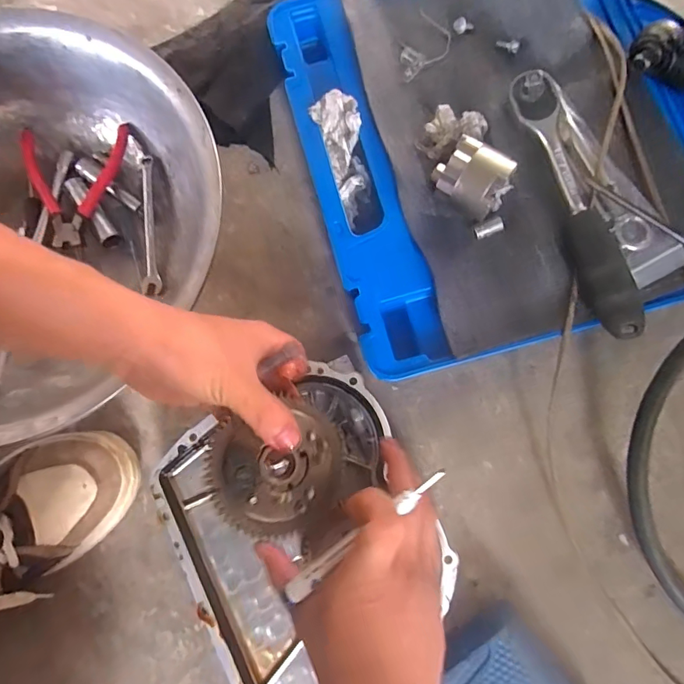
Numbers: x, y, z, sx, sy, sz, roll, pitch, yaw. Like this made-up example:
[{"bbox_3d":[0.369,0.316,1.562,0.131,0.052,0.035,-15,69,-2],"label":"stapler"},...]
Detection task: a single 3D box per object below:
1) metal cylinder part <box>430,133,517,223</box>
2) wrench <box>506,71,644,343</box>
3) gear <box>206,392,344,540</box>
[{"bbox_3d":[0.111,-0.140,0.392,0.057,0.049,0.047,33,83,7],"label":"metal cylinder part"},{"bbox_3d":[0.193,-0.116,0.383,0.034,0.035,0.235,-15,80,-1],"label":"wrench"},{"bbox_3d":[-0.044,0.085,0.310,0.088,0.021,0.085,0,79,1],"label":"gear"}]

